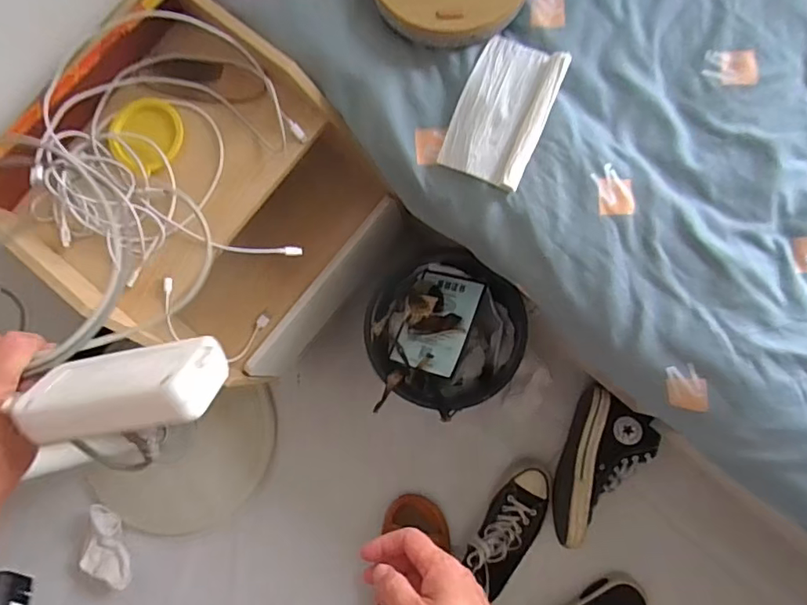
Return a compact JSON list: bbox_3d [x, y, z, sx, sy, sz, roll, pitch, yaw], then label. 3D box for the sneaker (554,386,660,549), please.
[{"bbox_3d":[0.337,0.291,0.928,0.138,0.084,0.260,23,85,5],"label":"sneaker"}]

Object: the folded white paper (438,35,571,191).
[{"bbox_3d":[0.107,-0.207,0.571,0.095,0.021,0.152,23,85,5],"label":"folded white paper"}]

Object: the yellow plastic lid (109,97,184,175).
[{"bbox_3d":[-0.312,-0.203,0.645,0.090,0.011,0.088,0,84,5],"label":"yellow plastic lid"}]

